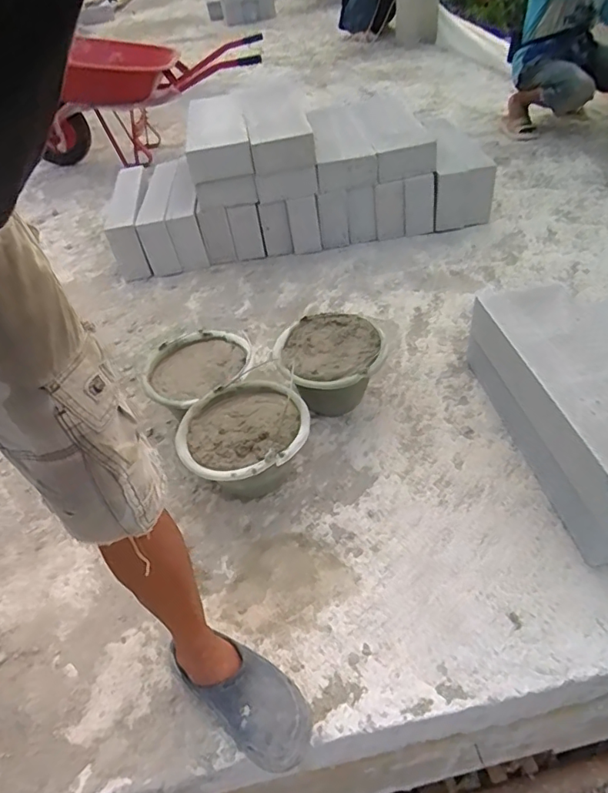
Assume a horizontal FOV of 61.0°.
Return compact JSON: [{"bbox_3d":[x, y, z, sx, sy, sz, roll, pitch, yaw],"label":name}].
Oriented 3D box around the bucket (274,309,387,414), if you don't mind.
[{"bbox_3d":[0.068,-0.063,1.250,0.245,0.180,0.231,4,45,13],"label":"bucket"}]

